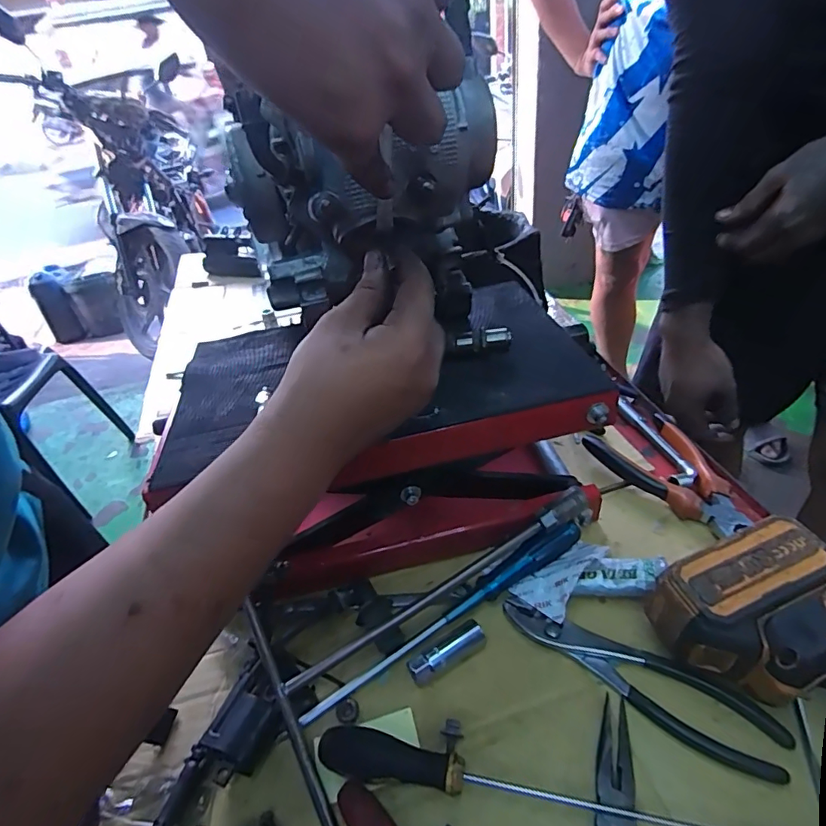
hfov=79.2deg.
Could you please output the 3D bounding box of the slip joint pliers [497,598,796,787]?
[{"bbox_3d":[0.160,0.192,0.368,0.195,0.012,0.042,20,47,29],"label":"slip joint pliers"}]

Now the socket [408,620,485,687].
[{"bbox_3d":[0.027,0.187,0.391,0.063,0.024,0.018,-23,43,-18],"label":"socket"}]

